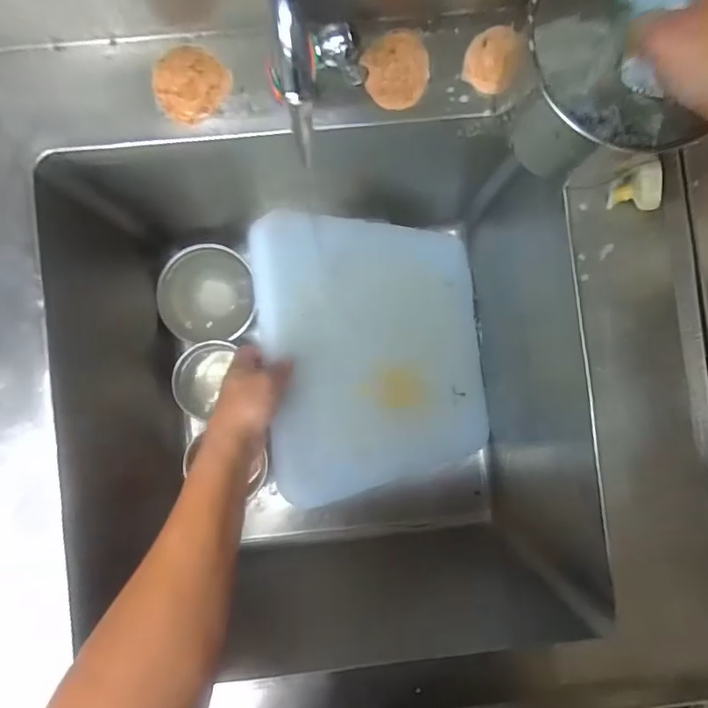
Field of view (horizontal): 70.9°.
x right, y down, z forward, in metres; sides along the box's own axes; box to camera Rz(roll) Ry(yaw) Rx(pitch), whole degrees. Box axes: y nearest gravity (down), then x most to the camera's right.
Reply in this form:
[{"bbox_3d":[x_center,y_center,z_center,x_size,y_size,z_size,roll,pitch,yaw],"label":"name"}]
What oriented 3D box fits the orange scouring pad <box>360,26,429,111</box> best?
[{"bbox_3d":[0.043,-0.276,0.481,0.062,0.011,0.069,-10,88,-3],"label":"orange scouring pad"}]

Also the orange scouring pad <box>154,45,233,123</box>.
[{"bbox_3d":[-0.158,-0.261,0.474,0.069,0.013,0.070,44,86,0],"label":"orange scouring pad"}]

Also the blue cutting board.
[{"bbox_3d":[0.050,0.001,0.678,0.376,0.017,0.349,-7,96,-39],"label":"blue cutting board"}]

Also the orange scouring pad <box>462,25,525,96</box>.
[{"bbox_3d":[0.136,-0.288,0.484,0.054,0.014,0.065,28,86,-1],"label":"orange scouring pad"}]

